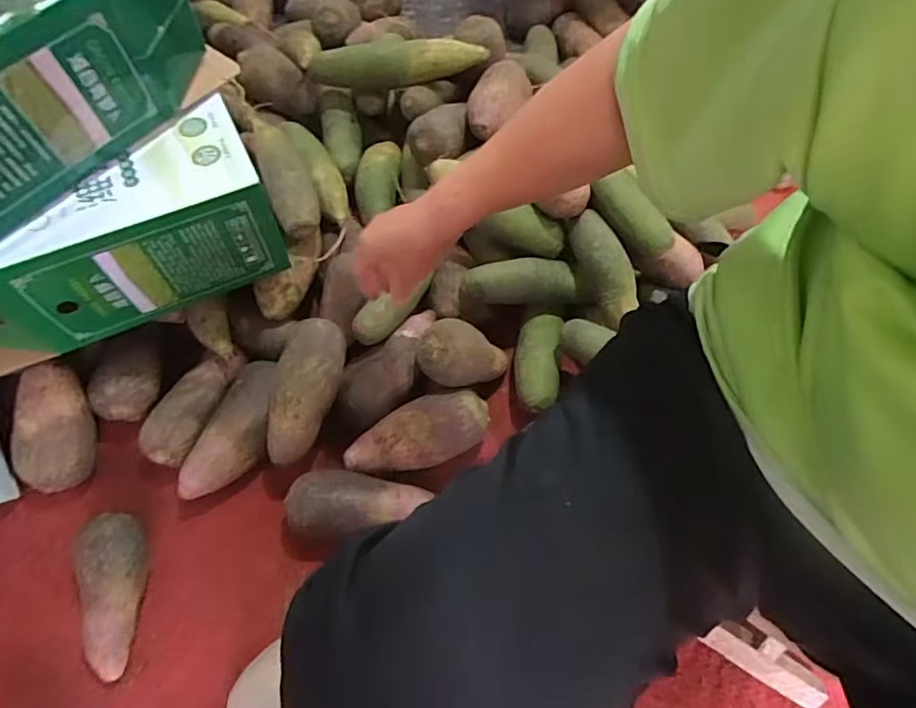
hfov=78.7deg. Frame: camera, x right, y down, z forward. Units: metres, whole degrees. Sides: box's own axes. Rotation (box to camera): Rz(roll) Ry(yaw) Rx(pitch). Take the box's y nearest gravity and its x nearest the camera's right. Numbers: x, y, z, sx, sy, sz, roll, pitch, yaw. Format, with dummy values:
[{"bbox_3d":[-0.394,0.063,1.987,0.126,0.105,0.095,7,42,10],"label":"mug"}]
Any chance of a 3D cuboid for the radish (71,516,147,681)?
[{"bbox_3d":[-0.348,0.241,0.573,0.066,0.067,0.152,-20,63,-13],"label":"radish"}]

